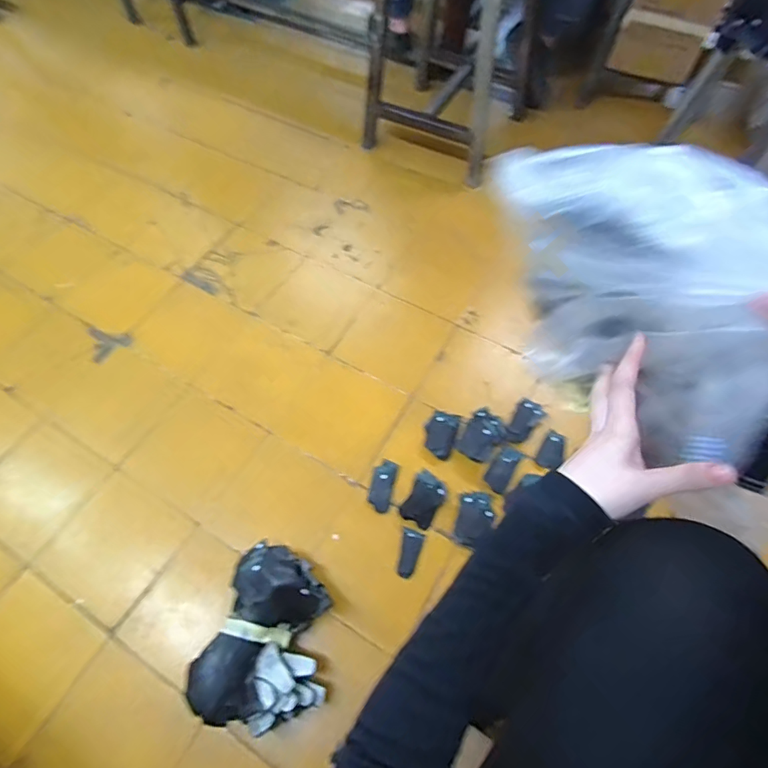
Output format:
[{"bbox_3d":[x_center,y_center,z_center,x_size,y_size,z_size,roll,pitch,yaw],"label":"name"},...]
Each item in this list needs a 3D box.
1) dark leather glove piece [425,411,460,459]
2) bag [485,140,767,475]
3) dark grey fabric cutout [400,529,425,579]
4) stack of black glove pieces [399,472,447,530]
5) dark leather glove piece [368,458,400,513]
[{"bbox_3d":[0.106,0.089,0.872,0.056,0.020,0.090,19,65,8],"label":"dark leather glove piece"},{"bbox_3d":[0.197,-0.067,0.371,0.080,0.184,0.252,-33,68,-16],"label":"bag"},{"bbox_3d":[0.044,0.284,0.790,0.035,0.004,0.075,14,64,6],"label":"dark grey fabric cutout"},{"bbox_3d":[0.070,0.200,0.819,0.056,0.027,0.091,25,66,11],"label":"stack of black glove pieces"},{"bbox_3d":[-0.002,0.179,0.836,0.041,0.013,0.092,13,64,6],"label":"dark leather glove piece"}]

